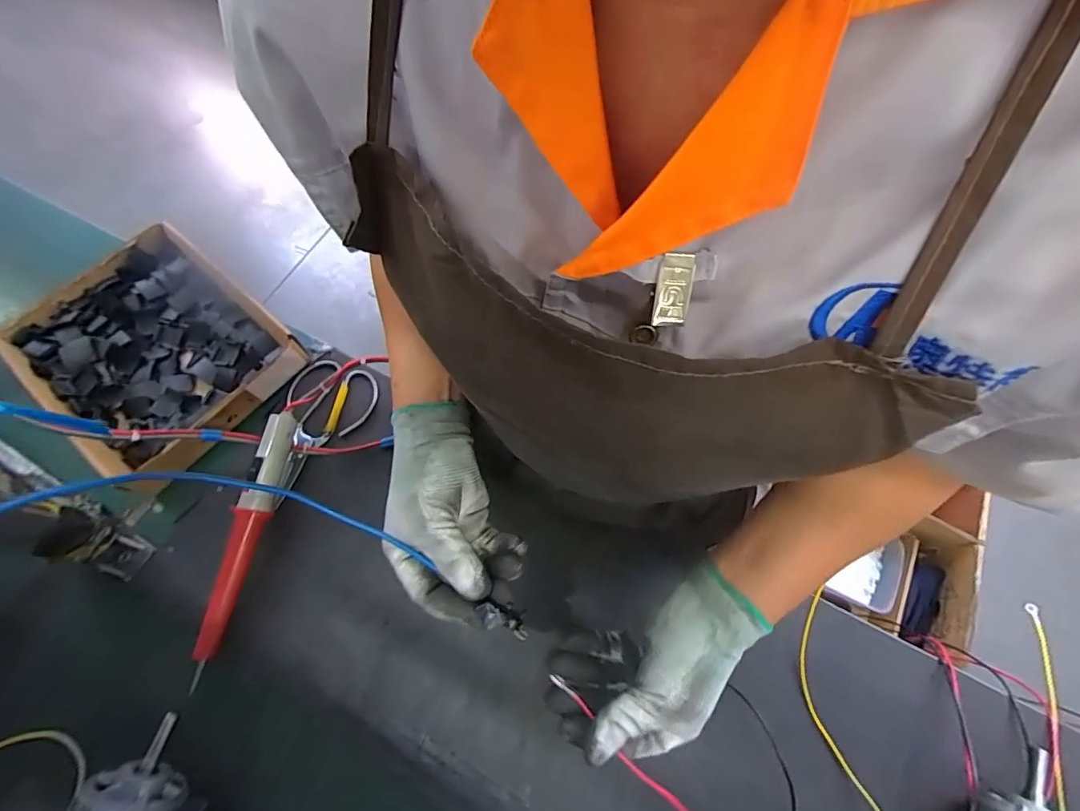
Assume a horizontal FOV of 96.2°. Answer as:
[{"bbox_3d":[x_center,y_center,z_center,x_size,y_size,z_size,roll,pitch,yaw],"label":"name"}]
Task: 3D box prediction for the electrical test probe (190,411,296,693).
[{"bbox_3d":[-0.317,0.140,0.517,0.031,0.052,0.267,13,68,6],"label":"electrical test probe"}]

